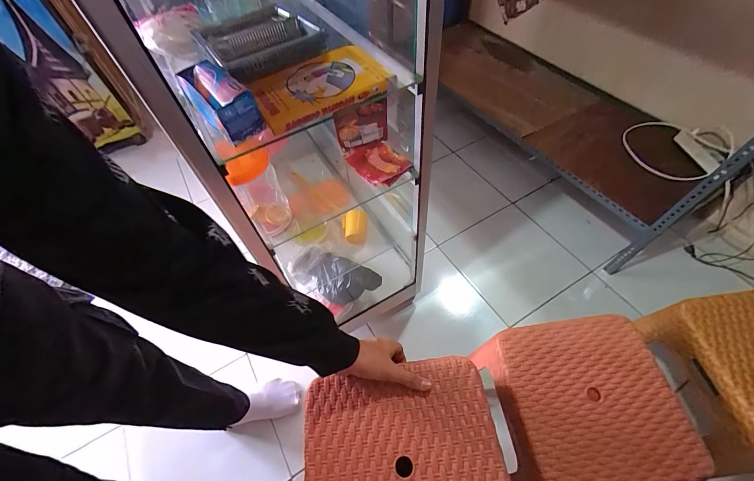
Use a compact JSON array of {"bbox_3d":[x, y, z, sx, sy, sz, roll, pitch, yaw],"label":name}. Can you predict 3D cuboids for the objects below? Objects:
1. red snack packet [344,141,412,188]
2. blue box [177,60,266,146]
[{"bbox_3d":[0.000,-0.167,0.716,0.101,0.023,0.136,-34,60,-17],"label":"red snack packet"},{"bbox_3d":[-0.225,-0.200,0.478,0.057,0.057,0.139,-39,62,-20],"label":"blue box"}]

